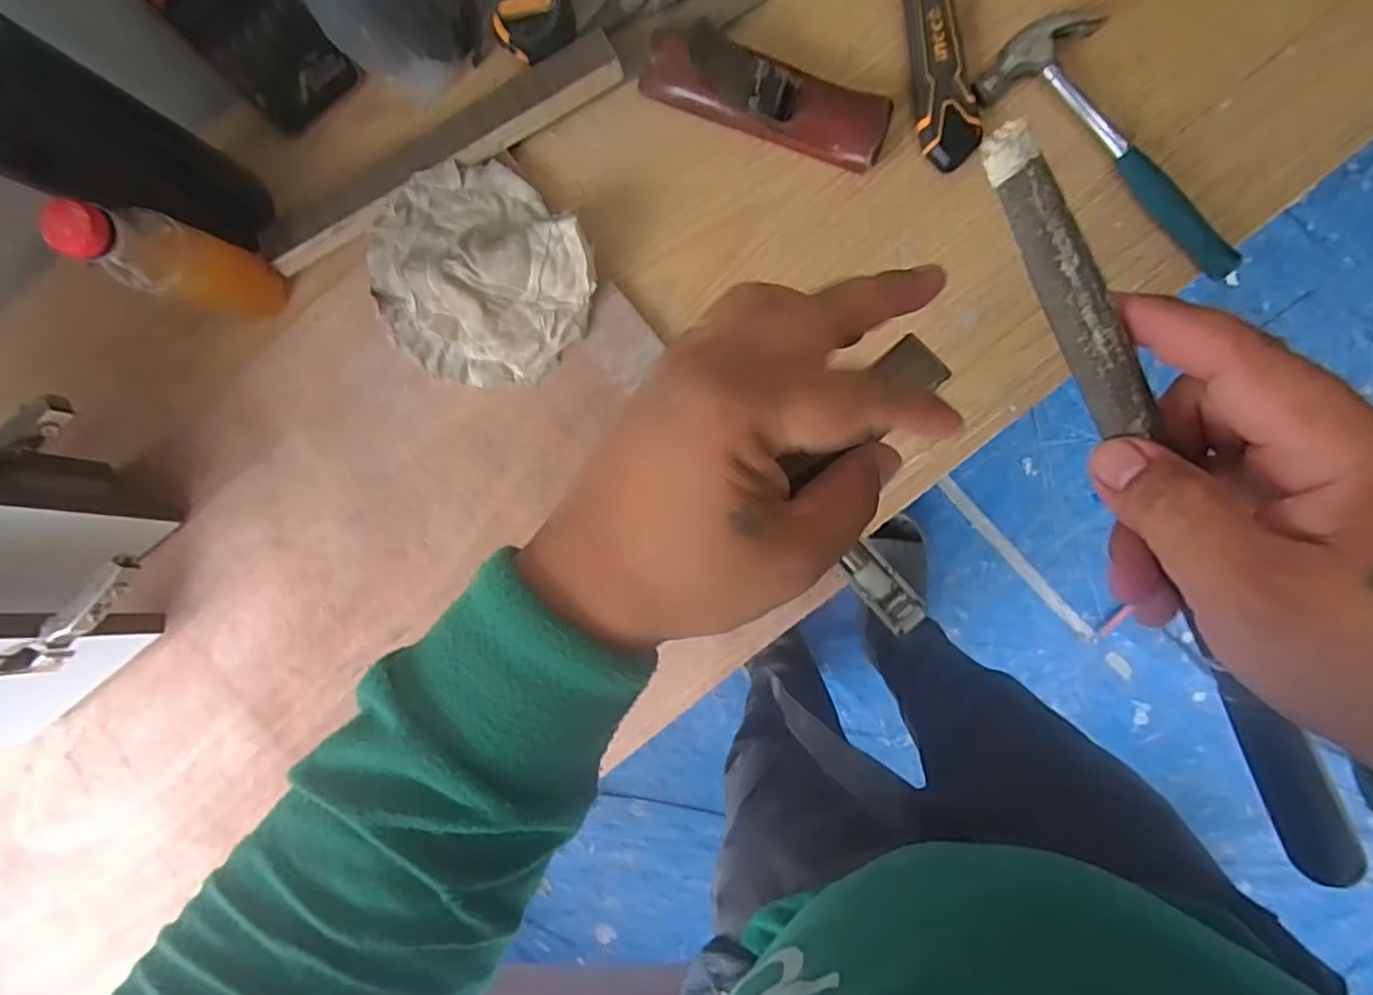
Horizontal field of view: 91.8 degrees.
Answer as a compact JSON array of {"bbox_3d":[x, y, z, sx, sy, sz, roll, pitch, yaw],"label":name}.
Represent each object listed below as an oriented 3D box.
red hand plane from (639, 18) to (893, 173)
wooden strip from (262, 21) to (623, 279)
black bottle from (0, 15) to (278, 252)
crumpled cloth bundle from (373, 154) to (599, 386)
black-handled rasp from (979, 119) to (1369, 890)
[{"bbox_3d":[0.062,-0.311,0.511,0.194,0.060,0.054,18,94,-1],"label":"red hand plane"},{"bbox_3d":[-0.195,-0.271,0.528,0.312,0.035,0.042,-28,94,2],"label":"wooden strip"},{"bbox_3d":[-0.365,-0.219,0.412,0.066,0.265,0.073,23,94,-2],"label":"black bottle"},{"bbox_3d":[-0.166,-0.174,0.532,0.173,0.040,0.160,0,95,0],"label":"crumpled cloth bundle"},{"bbox_3d":[0.178,0.027,0.229,0.021,0.018,0.325,-35,107,3],"label":"black-handled rasp"}]

